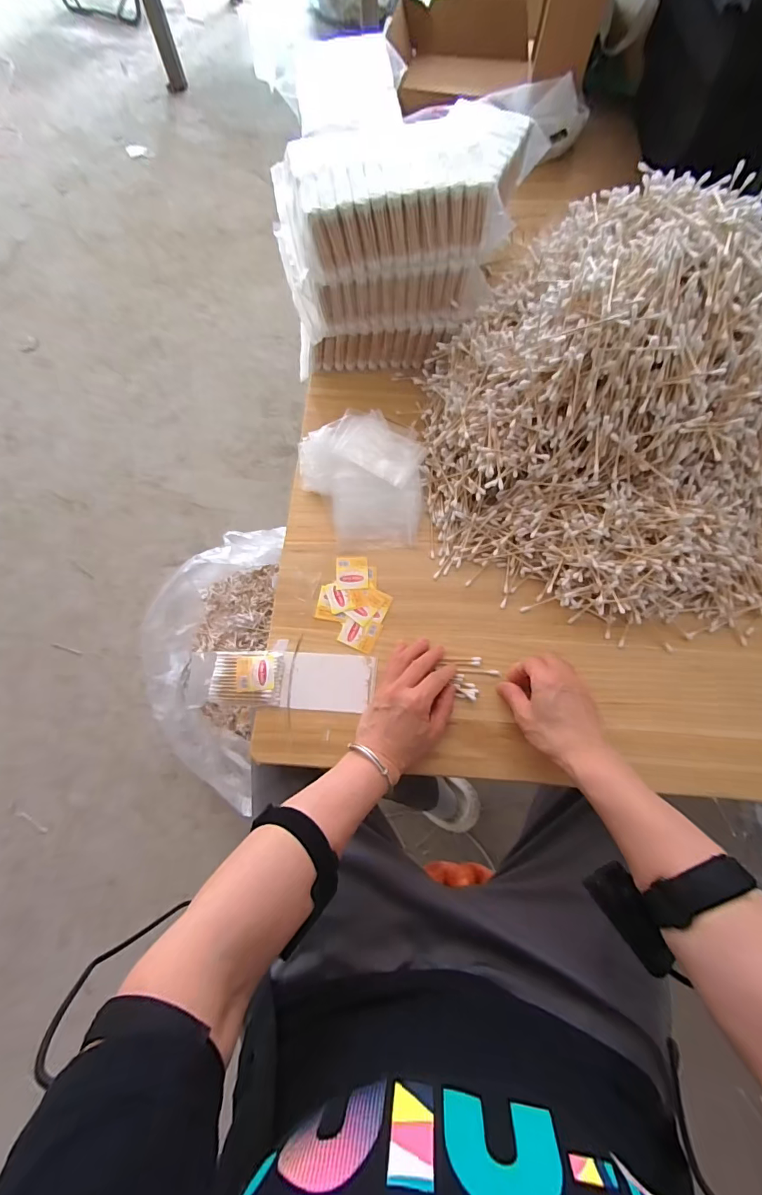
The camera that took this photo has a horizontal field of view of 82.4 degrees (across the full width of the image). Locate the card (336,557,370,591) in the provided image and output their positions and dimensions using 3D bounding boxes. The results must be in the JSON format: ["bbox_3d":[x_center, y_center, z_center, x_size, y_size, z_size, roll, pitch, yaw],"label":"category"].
[{"bbox_3d":[-0.034,-0.030,0.511,0.037,0.004,0.042,-3,69,0],"label":"card"}]

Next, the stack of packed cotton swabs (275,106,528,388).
[{"bbox_3d":[0.008,-0.388,0.521,0.237,0.206,0.117,-6,70,-1],"label":"stack of packed cotton swabs"}]

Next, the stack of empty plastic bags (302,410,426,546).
[{"bbox_3d":[-0.026,-0.155,0.537,0.148,0.029,0.180,1,70,1],"label":"stack of empty plastic bags"}]

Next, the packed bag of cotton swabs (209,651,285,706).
[{"bbox_3d":[-0.146,0.086,0.473,0.075,0.014,0.057,2,70,2],"label":"packed bag of cotton swabs"}]

